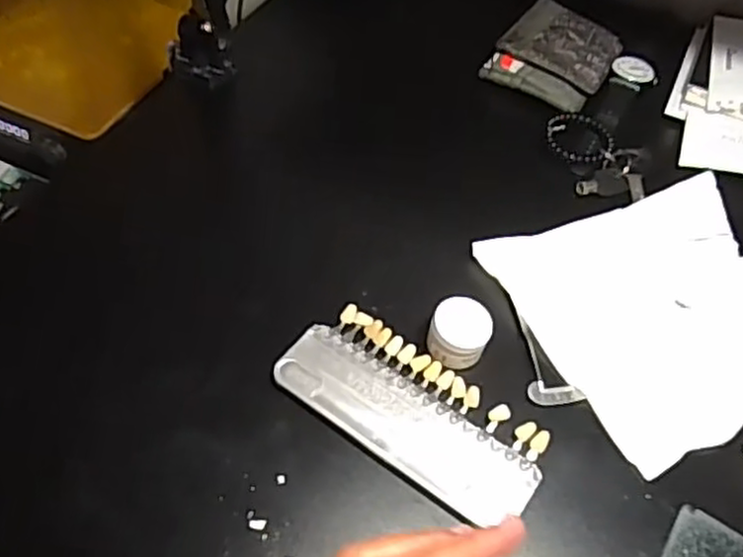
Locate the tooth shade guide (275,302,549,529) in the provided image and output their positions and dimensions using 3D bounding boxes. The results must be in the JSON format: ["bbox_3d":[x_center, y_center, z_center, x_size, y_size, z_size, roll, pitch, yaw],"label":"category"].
[{"bbox_3d":[0.022,0.072,0.390,0.147,0.009,0.067,32,56,19],"label":"tooth shade guide"}]

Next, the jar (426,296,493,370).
[{"bbox_3d":[0.050,0.032,0.406,0.031,0.026,0.033,2,52,-3],"label":"jar"}]

